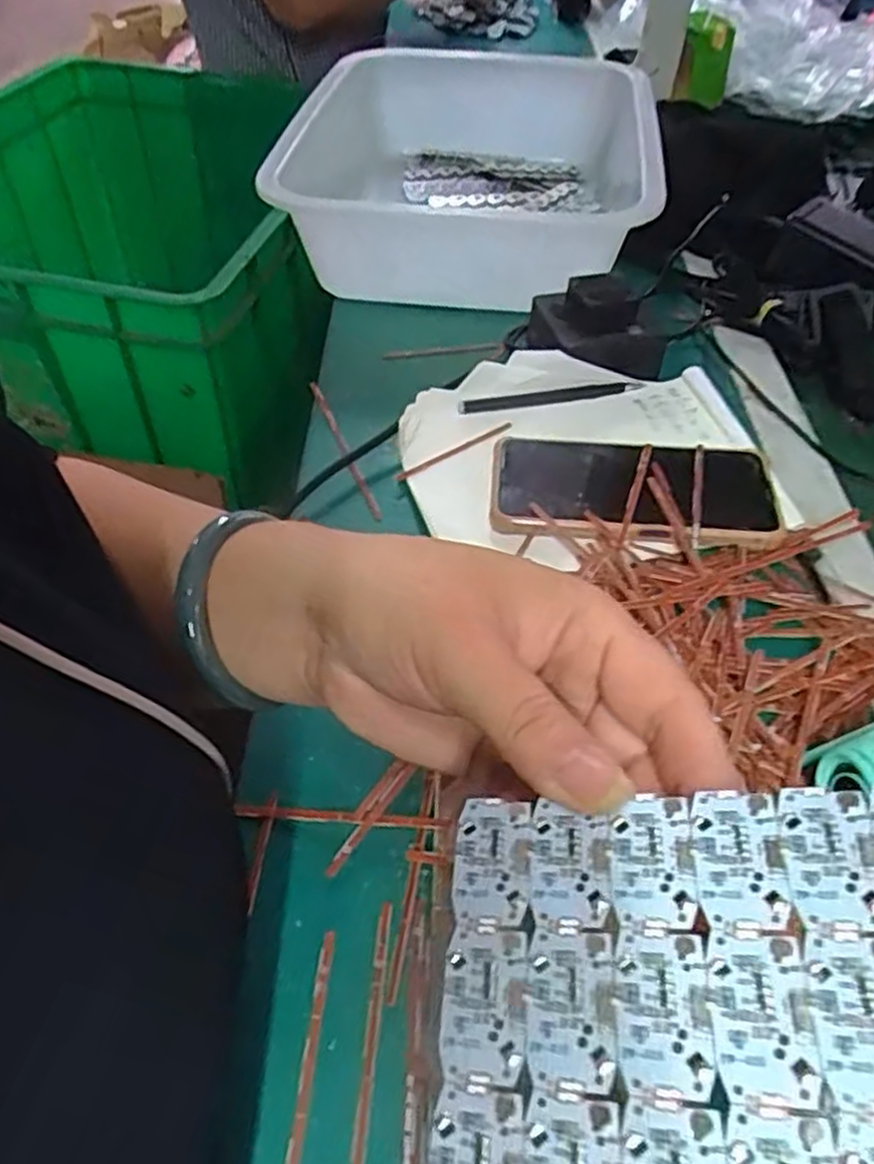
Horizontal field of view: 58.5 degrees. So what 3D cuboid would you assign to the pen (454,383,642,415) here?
[{"bbox_3d":[0.076,-0.123,0.522,0.125,0.008,0.009,-9,50,-10],"label":"pen"}]

